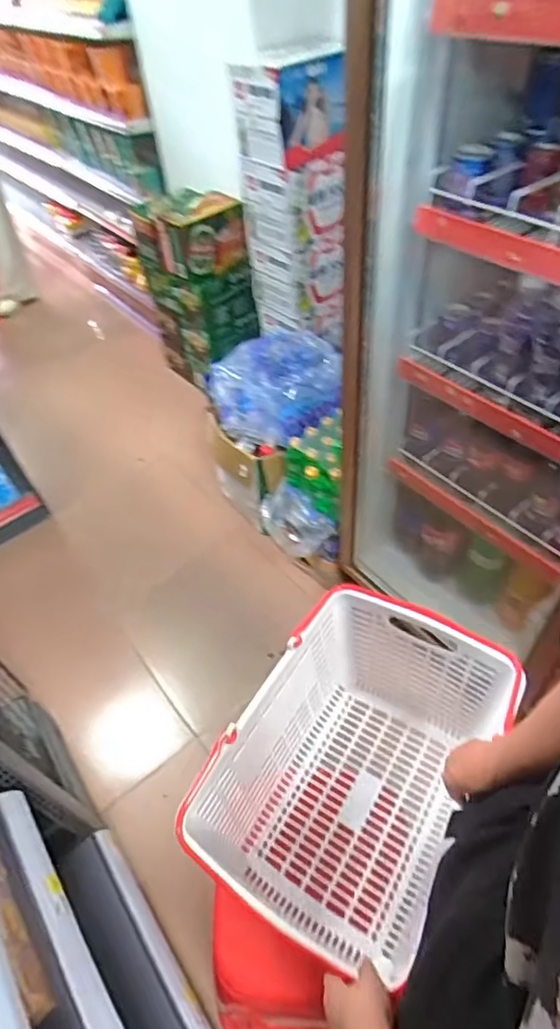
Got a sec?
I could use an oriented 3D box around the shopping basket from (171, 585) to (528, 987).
[{"bbox_3d":[0.113,0.363,0.795,0.303,0.247,0.438,24,55,24],"label":"shopping basket"}]

